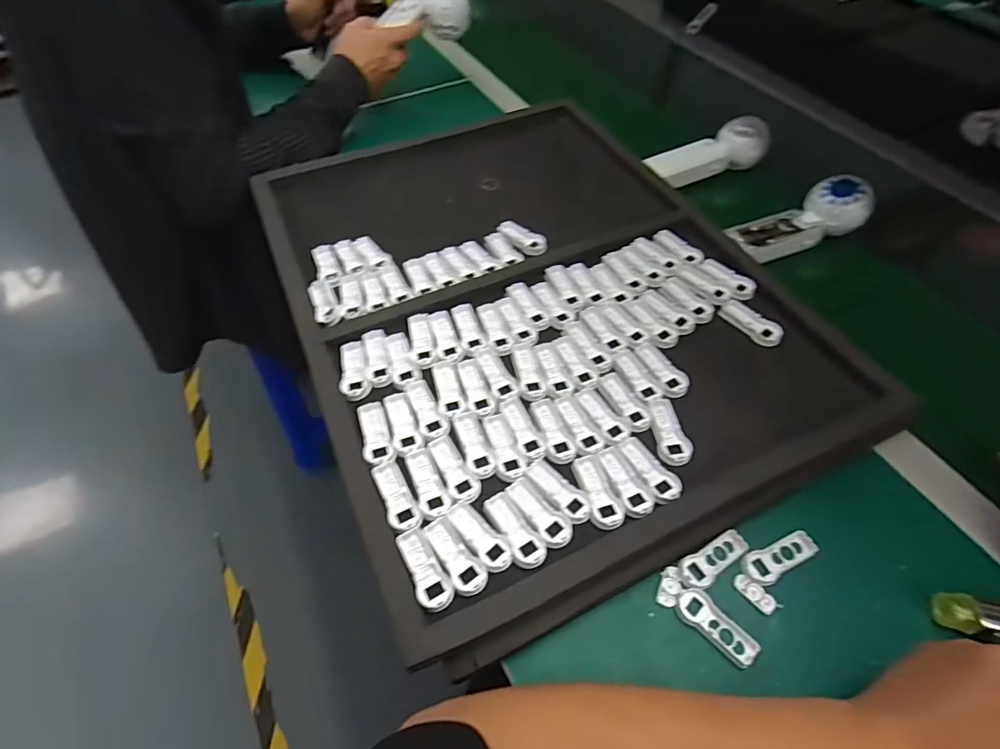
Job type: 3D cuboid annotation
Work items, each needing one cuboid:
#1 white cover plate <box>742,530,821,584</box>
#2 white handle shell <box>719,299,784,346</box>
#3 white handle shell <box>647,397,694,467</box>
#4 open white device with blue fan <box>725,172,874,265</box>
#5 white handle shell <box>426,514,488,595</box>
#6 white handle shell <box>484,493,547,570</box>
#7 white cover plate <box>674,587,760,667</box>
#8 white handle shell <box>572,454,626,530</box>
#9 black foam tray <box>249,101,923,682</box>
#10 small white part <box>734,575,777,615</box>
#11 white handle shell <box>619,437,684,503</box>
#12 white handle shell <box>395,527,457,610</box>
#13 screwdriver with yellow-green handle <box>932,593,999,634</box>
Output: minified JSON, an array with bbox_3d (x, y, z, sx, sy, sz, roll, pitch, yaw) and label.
[{"bbox_3d":[0.208,0.136,0.379,0.056,0.011,0.022,-18,55,-13],"label":"white cover plate"},{"bbox_3d":[0.233,-0.048,0.475,0.022,0.015,0.059,-32,59,-22],"label":"white handle shell"},{"bbox_3d":[0.135,0.044,0.409,0.024,0.007,0.058,-4,53,-3],"label":"white handle shell"},{"bbox_3d":[0.332,-0.174,0.572,0.157,0.055,0.062,-17,55,-12],"label":"open white device with blue fan"},{"bbox_3d":[-0.030,0.124,0.351,0.023,0.004,0.056,-28,58,-19],"label":"white handle shell"},{"bbox_3d":[0.011,0.108,0.360,0.023,0.006,0.057,-24,56,-17],"label":"white handle shell"},{"bbox_3d":[0.149,0.174,0.354,0.023,0.009,0.057,-37,61,-24],"label":"white cover plate"},{"bbox_3d":[0.072,0.084,0.376,0.024,0.006,0.058,-13,54,-9],"label":"white handle shell"},{"bbox_3d":[0.022,-0.089,0.515,0.433,0.043,0.569,-21,56,-15],"label":"black foam tray"},{"bbox_3d":[0.183,0.157,0.368,0.030,0.008,0.013,37,61,25],"label":"small white part"},{"bbox_3d":[0.113,0.072,0.390,0.023,0.007,0.057,-24,57,-17],"label":"white handle shell"},{"bbox_3d":[-0.051,0.132,0.347,0.023,0.005,0.056,-26,57,-18],"label":"white handle shell"},{"bbox_3d":[0.324,0.164,0.344,0.051,0.018,0.020,13,54,10],"label":"screwdriver with yellow-green handle"}]

